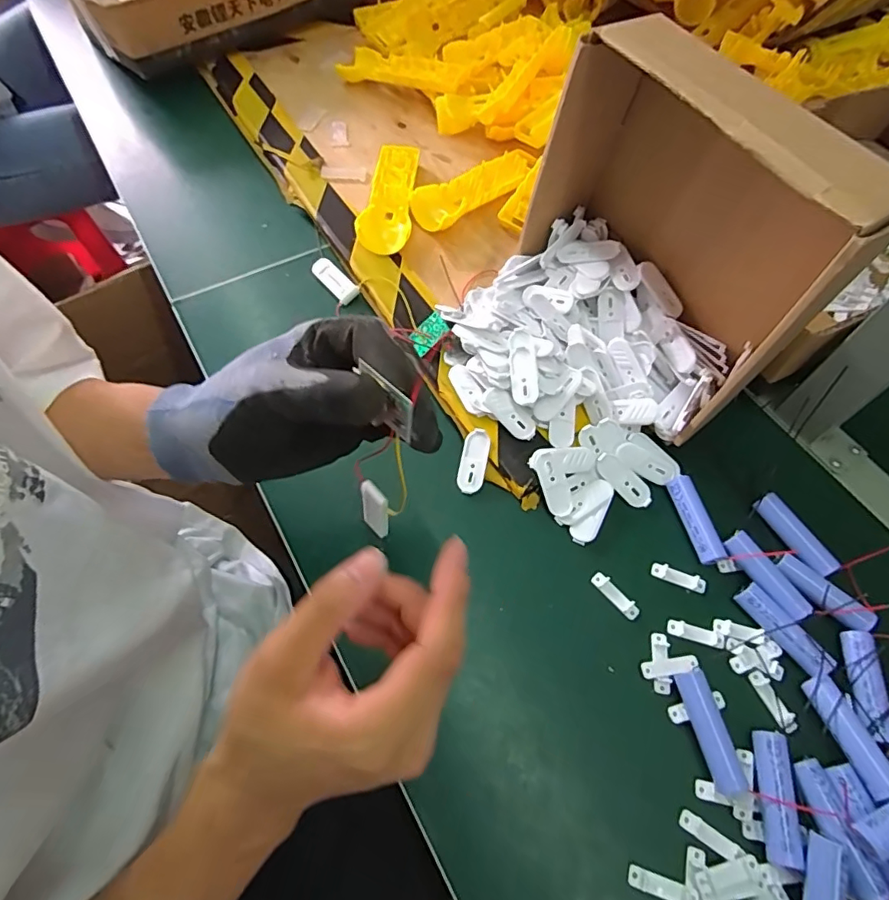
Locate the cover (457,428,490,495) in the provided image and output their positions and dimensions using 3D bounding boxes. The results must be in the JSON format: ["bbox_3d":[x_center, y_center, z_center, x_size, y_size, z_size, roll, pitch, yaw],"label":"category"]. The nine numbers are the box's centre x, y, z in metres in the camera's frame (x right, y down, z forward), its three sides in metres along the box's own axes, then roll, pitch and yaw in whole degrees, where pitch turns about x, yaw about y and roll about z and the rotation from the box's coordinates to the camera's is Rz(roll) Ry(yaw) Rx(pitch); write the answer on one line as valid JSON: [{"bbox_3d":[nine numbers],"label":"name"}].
[{"bbox_3d":[0.023,0.009,0.411,0.020,0.004,0.051,11,77,4],"label":"cover"}]

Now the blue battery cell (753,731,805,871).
[{"bbox_3d":[0.188,0.197,0.300,0.017,0.015,0.064,10,60,3],"label":"blue battery cell"}]

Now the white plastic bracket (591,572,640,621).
[{"bbox_3d":[0.119,0.101,0.364,0.010,0.004,0.038,-35,67,-20],"label":"white plastic bracket"}]

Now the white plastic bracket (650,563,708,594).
[{"bbox_3d":[0.166,0.090,0.374,0.037,0.004,0.011,22,62,10],"label":"white plastic bracket"}]

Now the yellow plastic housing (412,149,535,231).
[{"bbox_3d":[0.034,-0.278,0.558,0.155,0.024,0.048,-34,67,-20],"label":"yellow plastic housing"}]

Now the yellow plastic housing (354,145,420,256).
[{"bbox_3d":[-0.054,-0.263,0.541,0.049,0.022,0.163,5,60,1],"label":"yellow plastic housing"}]

